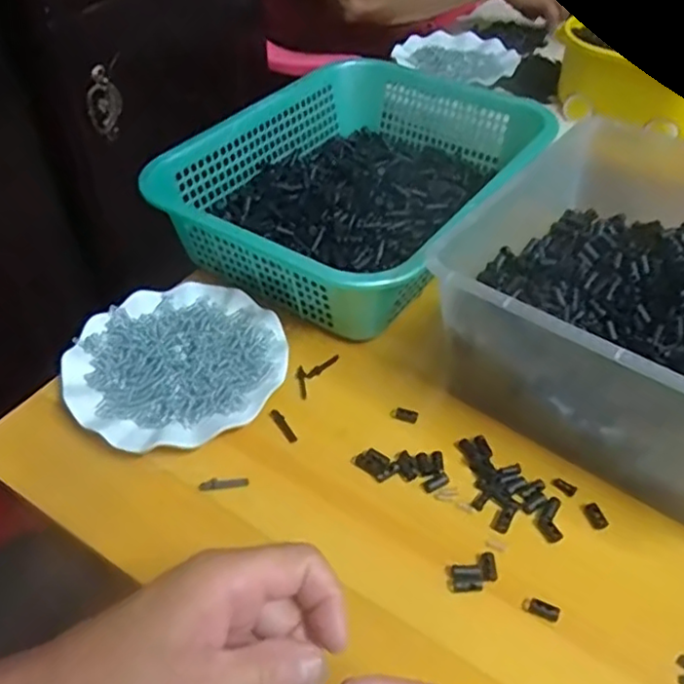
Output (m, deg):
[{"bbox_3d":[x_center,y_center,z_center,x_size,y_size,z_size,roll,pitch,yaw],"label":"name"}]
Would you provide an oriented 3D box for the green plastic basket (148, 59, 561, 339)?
[{"bbox_3d":[0.024,-0.175,0.715,0.292,0.091,0.376,26,50,23],"label":"green plastic basket"}]

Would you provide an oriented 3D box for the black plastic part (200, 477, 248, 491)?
[{"bbox_3d":[-0.090,0.107,0.503,0.036,0.004,0.009,-5,45,-6],"label":"black plastic part"}]

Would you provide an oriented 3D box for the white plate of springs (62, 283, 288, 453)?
[{"bbox_3d":[-0.141,0.018,0.575,0.178,0.026,0.179,1,45,-1],"label":"white plate of springs"}]

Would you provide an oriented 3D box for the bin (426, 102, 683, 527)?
[{"bbox_3d":[0.267,-0.029,0.540,0.288,0.144,0.315,29,51,25],"label":"bin"}]

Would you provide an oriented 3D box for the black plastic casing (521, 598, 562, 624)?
[{"bbox_3d":[0.130,0.175,0.433,0.024,0.006,0.010,9,44,28],"label":"black plastic casing"}]

